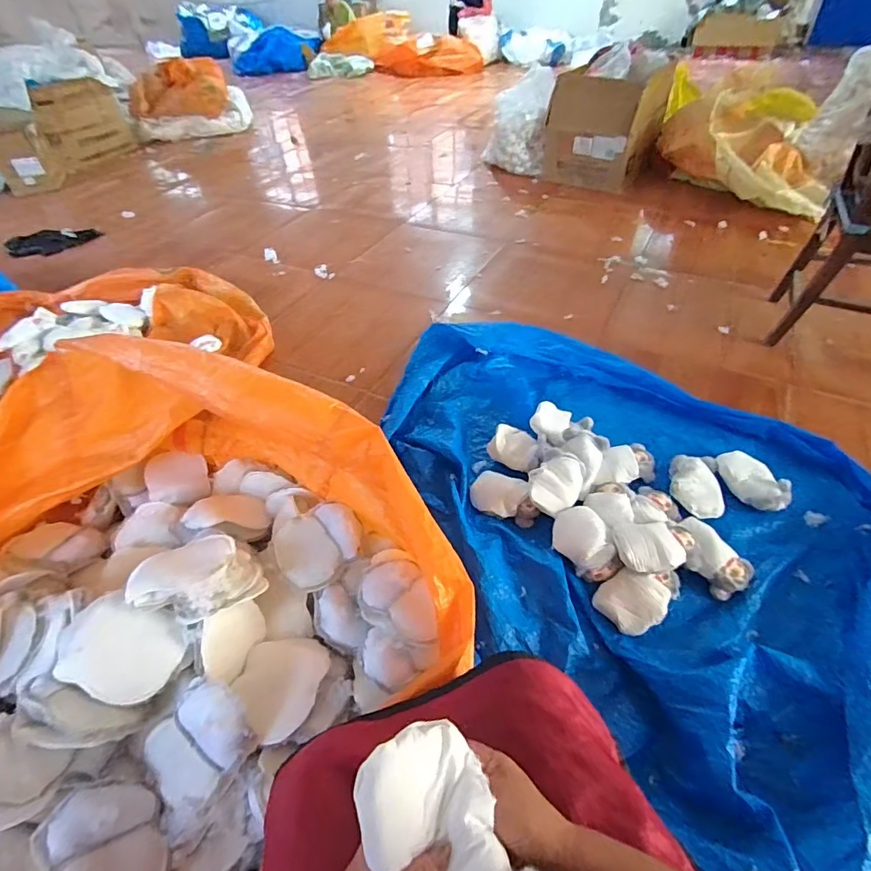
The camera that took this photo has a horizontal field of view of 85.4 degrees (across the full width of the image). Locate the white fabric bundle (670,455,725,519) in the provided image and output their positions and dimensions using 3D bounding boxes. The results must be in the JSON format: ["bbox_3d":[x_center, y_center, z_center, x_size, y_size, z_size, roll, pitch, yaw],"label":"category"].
[{"bbox_3d":[0.652,0.122,1.188,0.118,0.054,0.173,2,46,6],"label":"white fabric bundle"}]

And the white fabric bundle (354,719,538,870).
[{"bbox_3d":[0.006,0.329,0.381,0.107,0.048,0.163,-24,49,-18],"label":"white fabric bundle"}]

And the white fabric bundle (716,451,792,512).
[{"bbox_3d":[0.806,0.112,1.207,0.101,0.062,0.188,-22,49,-17],"label":"white fabric bundle"}]

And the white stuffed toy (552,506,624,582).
[{"bbox_3d":[0.338,0.245,1.072,0.116,0.047,0.171,-17,47,-12],"label":"white stuffed toy"}]

